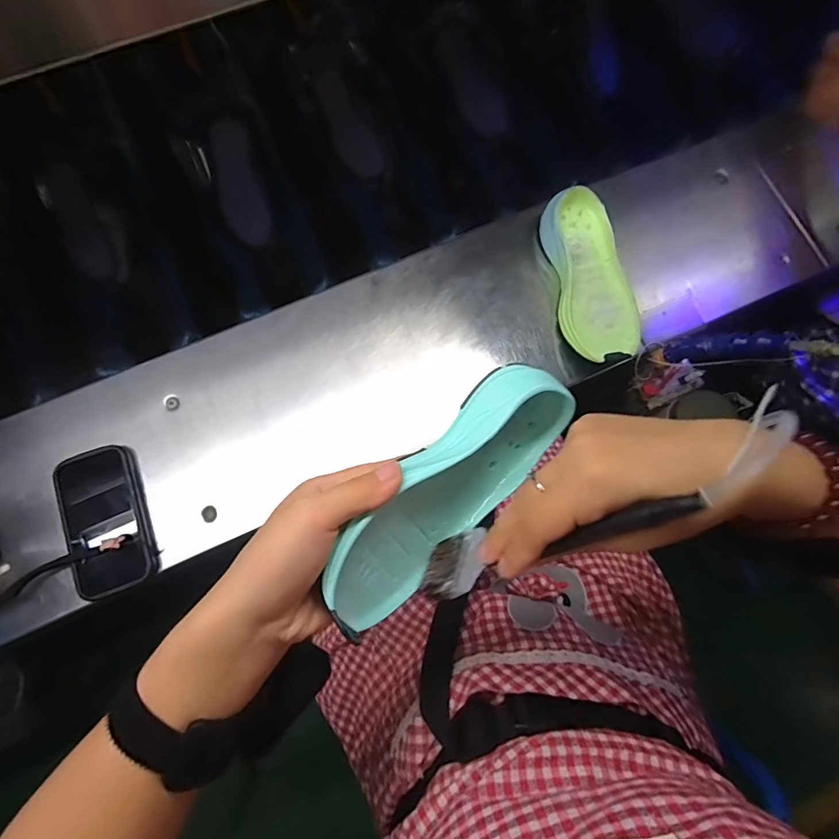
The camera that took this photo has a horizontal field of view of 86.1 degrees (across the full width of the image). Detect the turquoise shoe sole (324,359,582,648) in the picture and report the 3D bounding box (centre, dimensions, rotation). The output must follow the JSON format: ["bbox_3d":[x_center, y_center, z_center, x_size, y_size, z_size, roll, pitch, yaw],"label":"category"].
[{"bbox_3d":[0.019,0.043,0.286,0.188,0.083,0.048,-43,40,-16],"label":"turquoise shoe sole"}]

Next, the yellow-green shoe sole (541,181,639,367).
[{"bbox_3d":[0.207,-0.171,0.552,0.090,0.044,0.215,-11,77,-3],"label":"yellow-green shoe sole"}]

